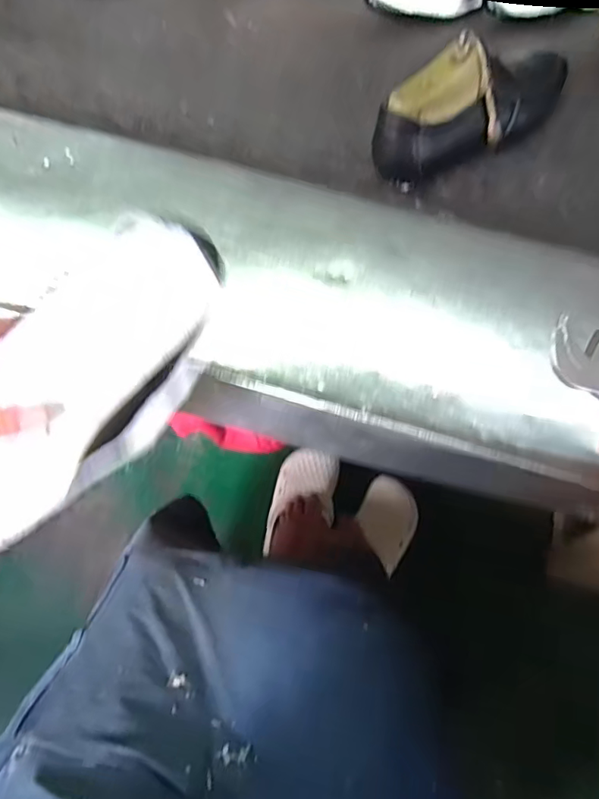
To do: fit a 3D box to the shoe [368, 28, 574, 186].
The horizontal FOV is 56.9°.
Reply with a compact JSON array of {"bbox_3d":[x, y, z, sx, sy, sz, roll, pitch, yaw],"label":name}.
[{"bbox_3d":[0.197,-0.319,0.588,0.258,0.100,0.070,-28,68,-14],"label":"shoe"}]

